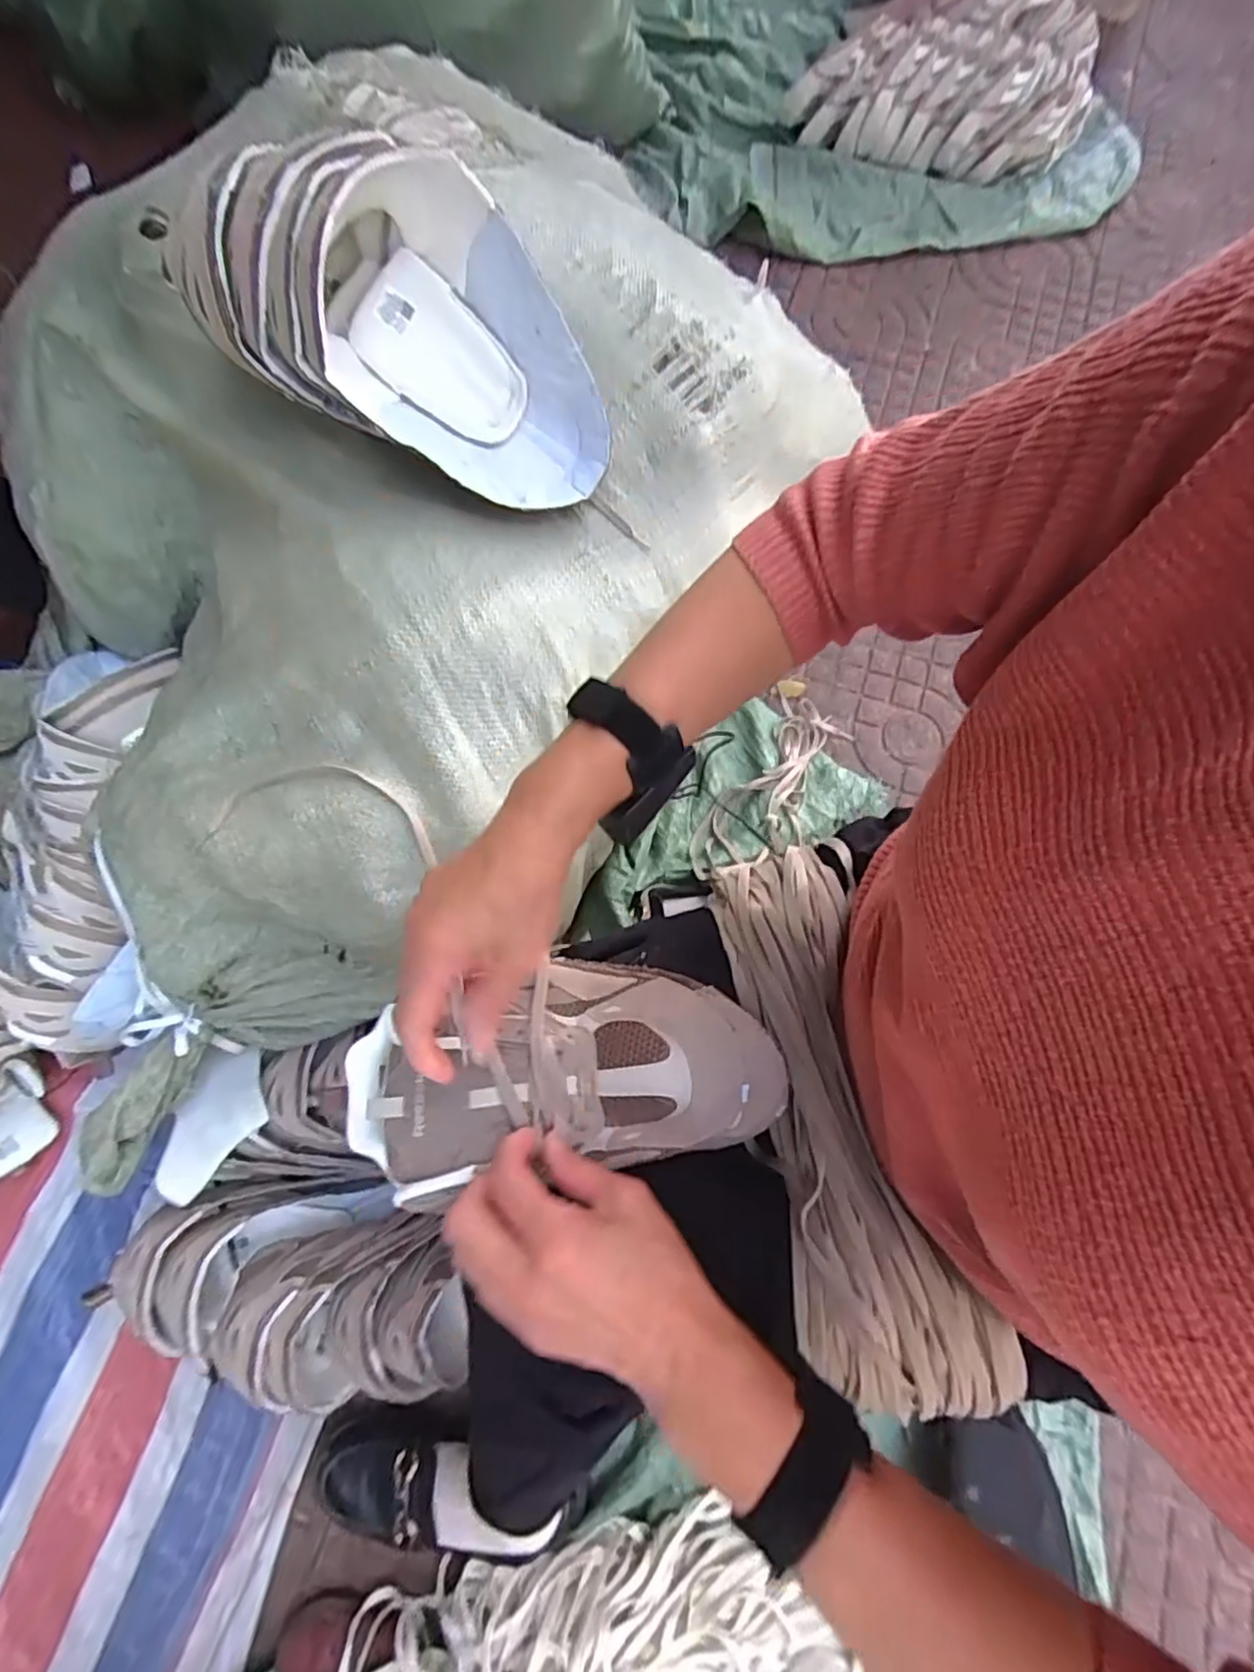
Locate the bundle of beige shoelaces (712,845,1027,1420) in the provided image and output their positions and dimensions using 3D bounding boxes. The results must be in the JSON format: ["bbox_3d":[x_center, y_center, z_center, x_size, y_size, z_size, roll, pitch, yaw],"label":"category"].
[{"bbox_3d":[0.130,0.168,0.421,0.113,0.063,0.338,-12,72,-2],"label":"bundle of beige shoelaces"}]

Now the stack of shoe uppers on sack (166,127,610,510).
[{"bbox_3d":[-0.167,-0.376,0.513,0.283,0.189,0.150,22,74,8],"label":"stack of shoe uppers on sack"}]

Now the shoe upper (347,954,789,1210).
[{"bbox_3d":[-0.042,0.142,0.414,0.262,0.071,0.125,-10,72,2],"label":"shoe upper"}]

